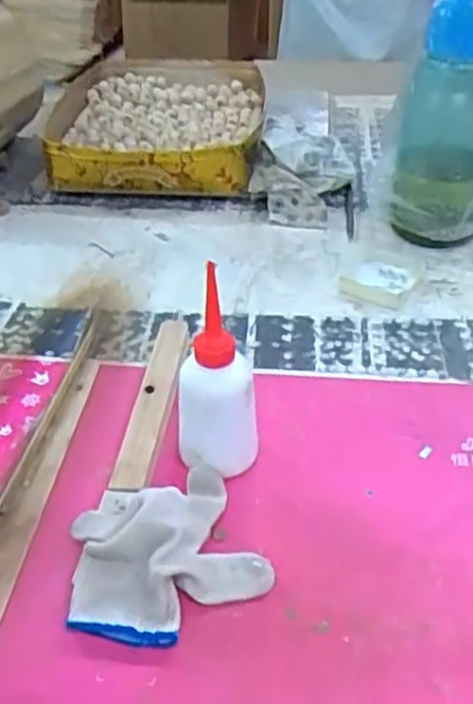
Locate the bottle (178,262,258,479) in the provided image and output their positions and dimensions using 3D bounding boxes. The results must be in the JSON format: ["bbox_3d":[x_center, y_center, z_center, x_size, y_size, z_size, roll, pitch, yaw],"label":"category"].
[{"bbox_3d":[-0.014,0.028,0.532,0.055,0.168,0.051,-1,40,1],"label":"bottle"}]

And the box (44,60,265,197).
[{"bbox_3d":[-0.124,-0.354,1.100,0.324,0.070,0.408,-1,40,1],"label":"box"}]

